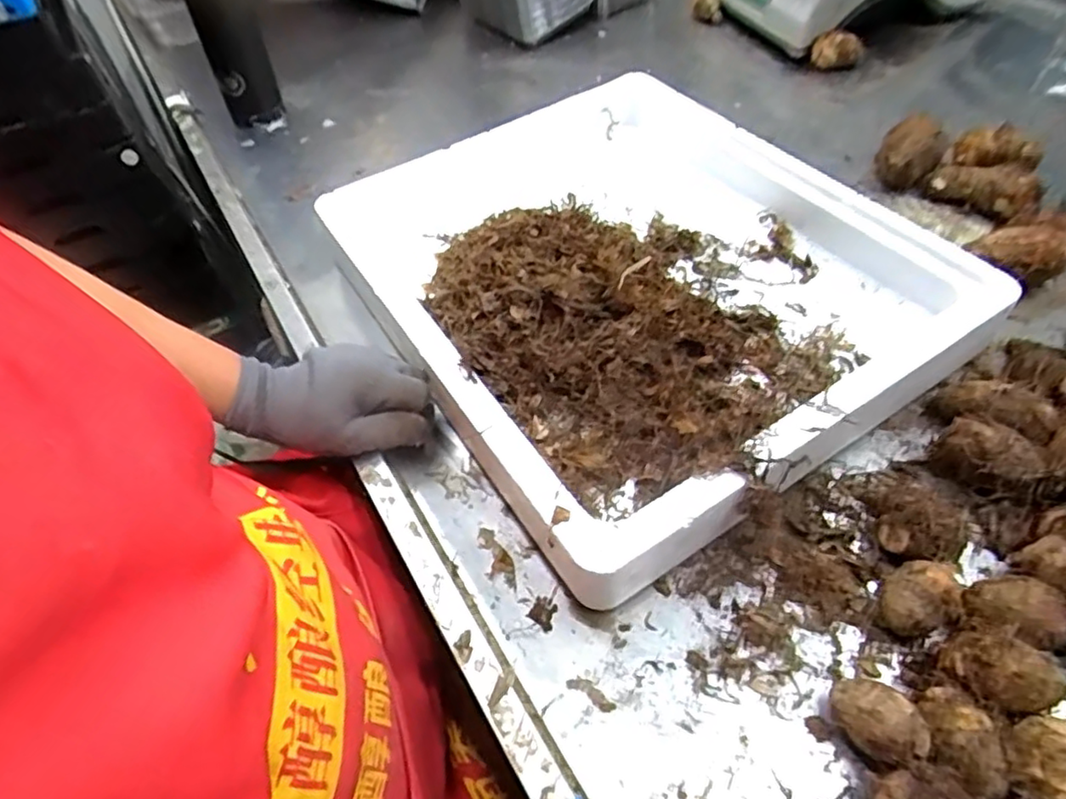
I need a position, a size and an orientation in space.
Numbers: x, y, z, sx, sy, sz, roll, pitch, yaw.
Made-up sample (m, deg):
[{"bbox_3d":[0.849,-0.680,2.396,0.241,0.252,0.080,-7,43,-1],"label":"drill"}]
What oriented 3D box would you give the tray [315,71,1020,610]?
[{"bbox_3d":[0.069,-0.120,0.562,0.388,0.086,0.504,-24,51,-17],"label":"tray"}]

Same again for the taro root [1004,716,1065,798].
[{"bbox_3d":[0.250,0.182,0.317,0.039,0.034,0.036,-2,52,3],"label":"taro root"}]

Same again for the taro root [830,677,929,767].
[{"bbox_3d":[0.176,0.168,0.333,0.031,0.036,0.044,-31,56,-19],"label":"taro root"}]

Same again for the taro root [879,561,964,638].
[{"bbox_3d":[0.224,0.116,0.371,0.045,0.029,0.037,-31,56,-18],"label":"taro root"}]

